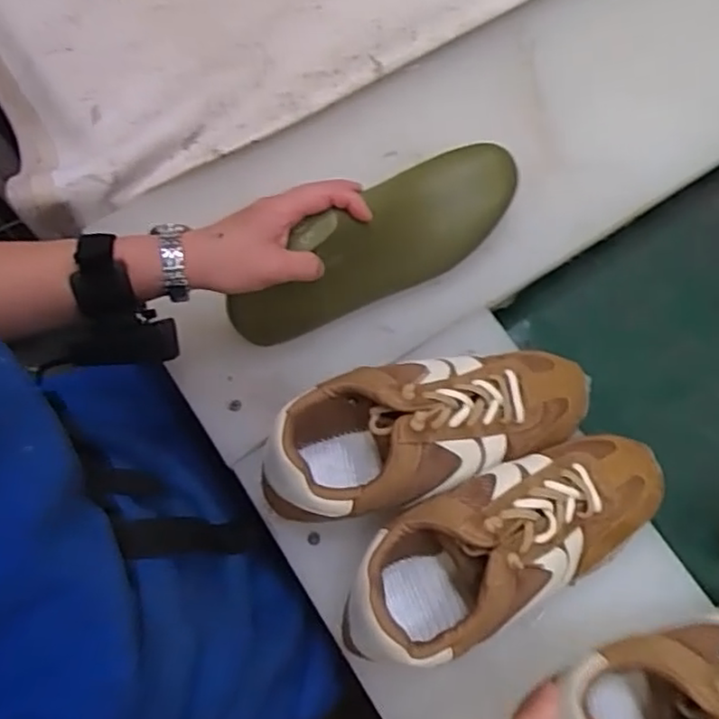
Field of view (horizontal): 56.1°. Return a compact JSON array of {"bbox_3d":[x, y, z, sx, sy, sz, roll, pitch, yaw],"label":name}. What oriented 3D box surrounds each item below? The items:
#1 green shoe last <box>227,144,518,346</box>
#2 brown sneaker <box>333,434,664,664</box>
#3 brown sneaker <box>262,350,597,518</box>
[{"bbox_3d":[0.022,-0.095,0.529,0.258,0.096,0.077,-35,76,-18],"label":"green shoe last"},{"bbox_3d":[0.103,0.121,0.458,0.240,0.072,0.090,-25,74,-9],"label":"brown sneaker"},{"bbox_3d":[0.057,0.045,0.488,0.245,0.078,0.096,-14,73,-6],"label":"brown sneaker"}]

